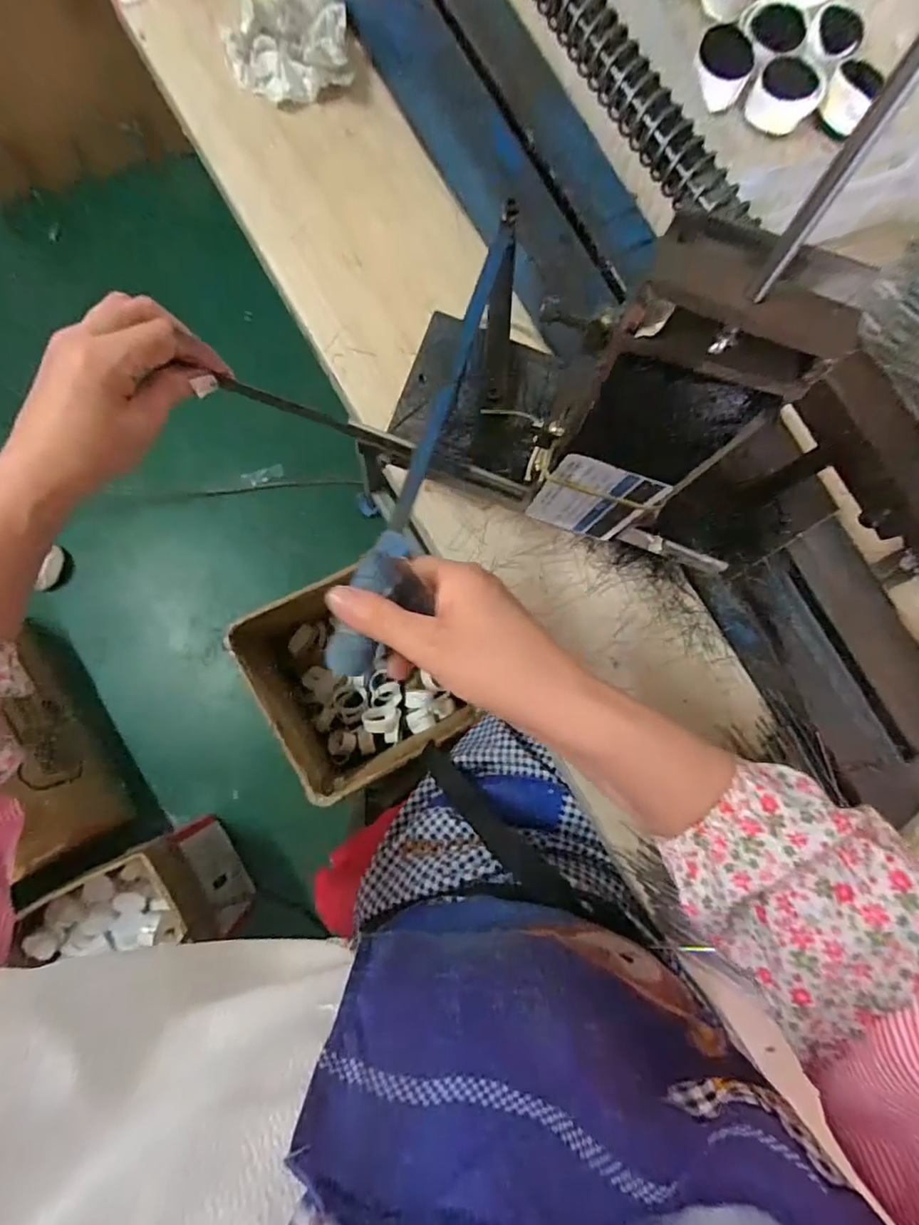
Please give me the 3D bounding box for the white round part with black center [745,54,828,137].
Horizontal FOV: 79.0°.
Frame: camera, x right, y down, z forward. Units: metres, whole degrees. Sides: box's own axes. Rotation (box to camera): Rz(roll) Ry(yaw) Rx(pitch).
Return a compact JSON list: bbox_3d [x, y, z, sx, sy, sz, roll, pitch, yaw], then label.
[{"bbox_3d":[0.276,-0.436,0.469,0.049,0.032,0.048,1,83,-6],"label":"white round part with black center"}]

